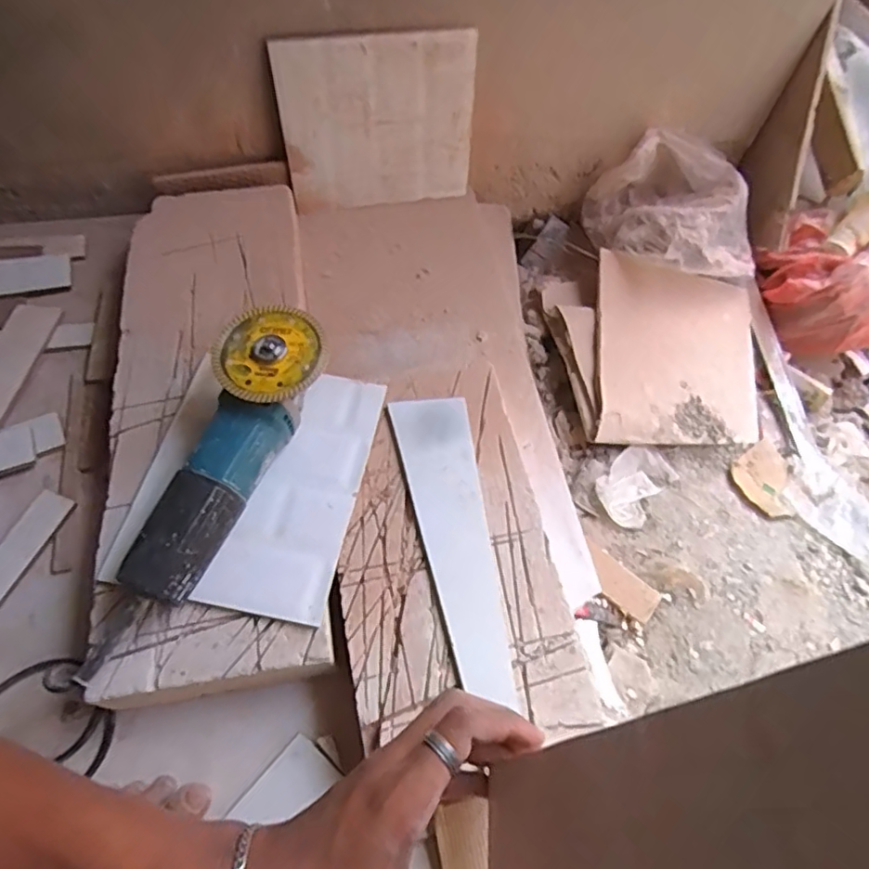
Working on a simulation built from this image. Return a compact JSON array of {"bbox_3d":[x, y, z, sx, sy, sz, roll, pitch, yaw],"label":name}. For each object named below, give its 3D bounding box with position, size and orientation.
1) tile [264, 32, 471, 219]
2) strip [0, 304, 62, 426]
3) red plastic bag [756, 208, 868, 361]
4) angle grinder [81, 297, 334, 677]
[{"bbox_3d":[-0.071,-0.396,0.785,0.241,0.215,0.011,-11,56,-9],"label":"tile"},{"bbox_3d":[-0.494,-0.057,0.678,0.054,0.016,0.240,6,60,-1],"label":"strip"},{"bbox_3d":[0.633,-0.221,0.957,0.250,0.168,0.159,19,60,7],"label":"red plastic bag"},{"bbox_3d":[-0.196,0.042,0.516,0.090,0.101,0.330,23,61,9],"label":"angle grinder"}]

